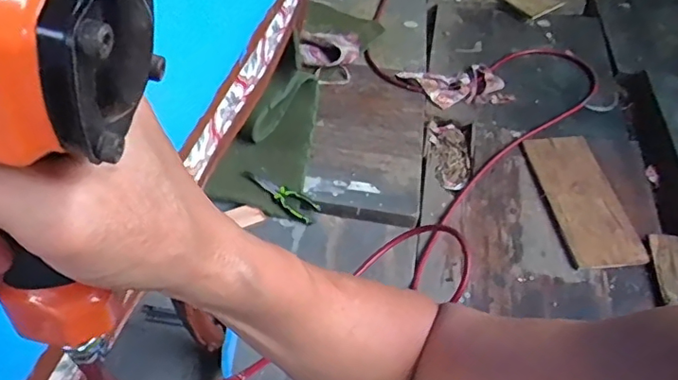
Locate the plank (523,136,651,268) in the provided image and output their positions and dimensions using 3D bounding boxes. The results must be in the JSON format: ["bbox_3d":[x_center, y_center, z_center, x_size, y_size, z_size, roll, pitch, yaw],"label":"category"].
[{"bbox_3d":[0.599,0.016,1.320,0.175,0.022,0.388,-7,53,-4],"label":"plank"}]

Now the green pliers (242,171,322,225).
[{"bbox_3d":[-0.131,0.004,1.241,0.188,0.011,0.055,36,63,5],"label":"green pliers"}]

